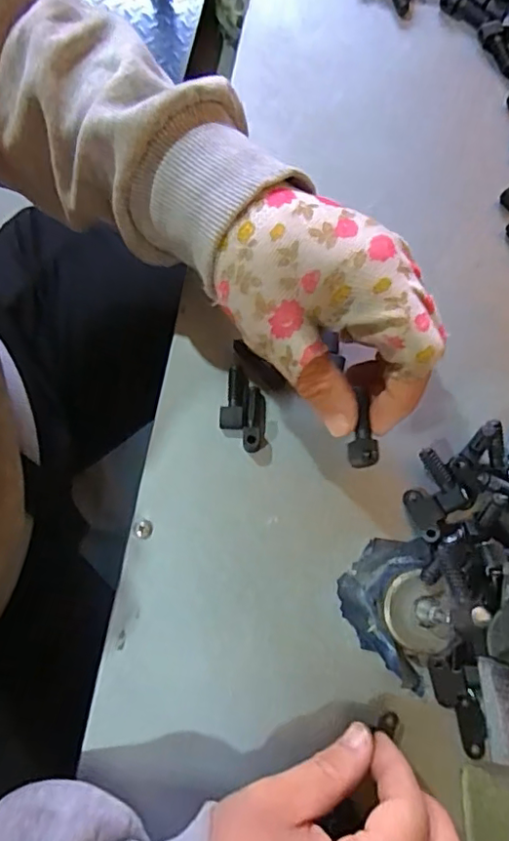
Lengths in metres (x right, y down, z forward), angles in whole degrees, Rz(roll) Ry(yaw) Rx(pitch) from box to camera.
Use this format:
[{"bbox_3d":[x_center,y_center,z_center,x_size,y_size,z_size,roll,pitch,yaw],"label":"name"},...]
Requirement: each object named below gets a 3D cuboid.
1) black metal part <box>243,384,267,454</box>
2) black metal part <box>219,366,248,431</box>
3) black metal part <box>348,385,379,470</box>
[{"bbox_3d":[0.000,-0.002,0.311,0.012,0.014,0.036,-2,77,1],"label":"black metal part"},{"bbox_3d":[-0.011,-0.012,0.316,0.013,0.010,0.035,5,77,3],"label":"black metal part"},{"bbox_3d":[0.048,0.003,0.253,0.012,0.009,0.036,0,81,2],"label":"black metal part"}]

